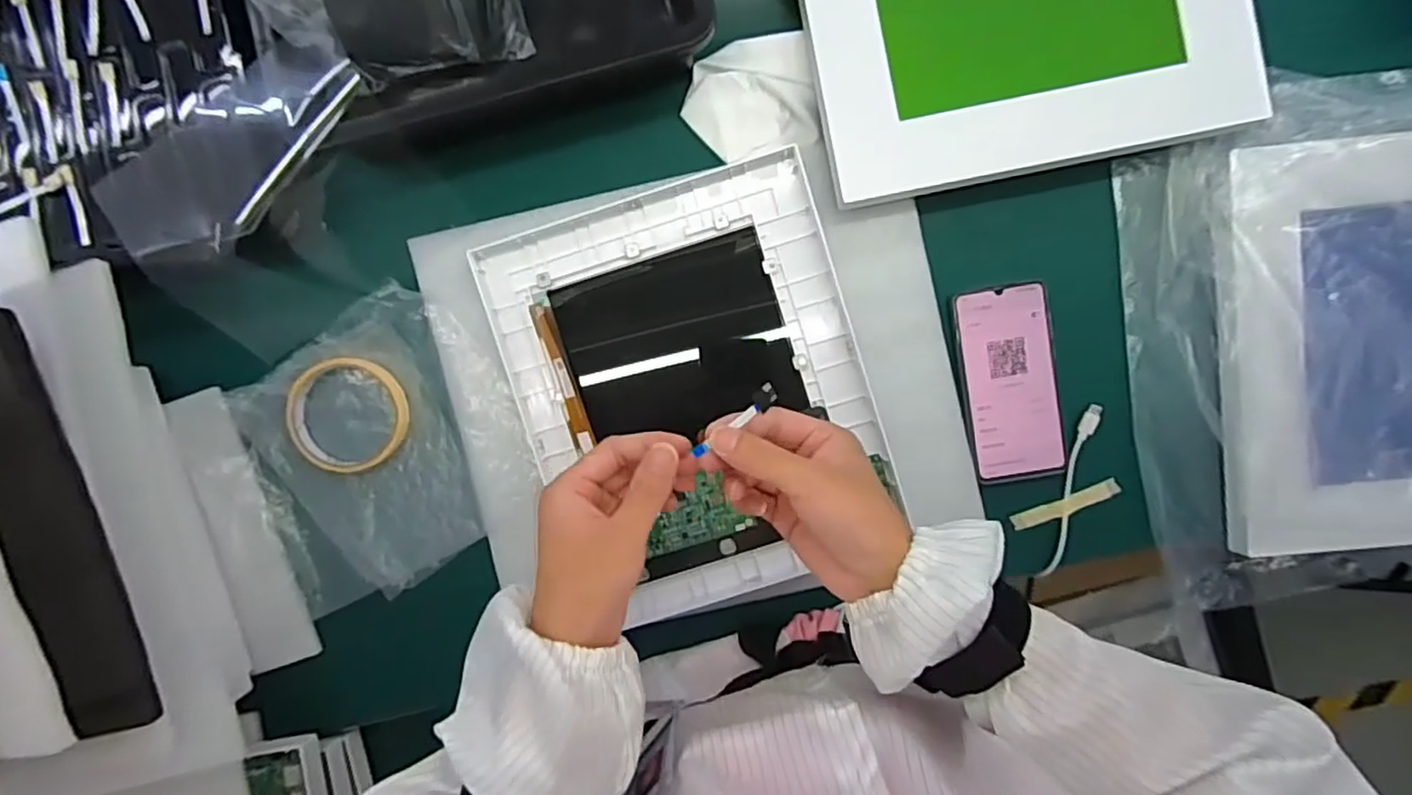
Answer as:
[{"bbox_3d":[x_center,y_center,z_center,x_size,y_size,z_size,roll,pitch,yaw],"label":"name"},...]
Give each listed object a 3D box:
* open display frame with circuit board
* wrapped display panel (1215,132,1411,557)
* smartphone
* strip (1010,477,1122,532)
[{"bbox_3d":[-0.007,-0.003,0.494,0.256,0.017,0.304,-18,93,1],"label":"open display frame with circuit board"},{"bbox_3d":[0.519,-0.038,0.481,0.264,0.037,0.299,-6,93,1],"label":"wrapped display panel"},{"bbox_3d":[0.234,-0.011,0.502,0.070,0.006,0.148,-9,92,1],"label":"smartphone"},{"bbox_3d":[0.283,0.084,0.511,0.086,0.004,0.012,-21,92,1],"label":"strip"}]

